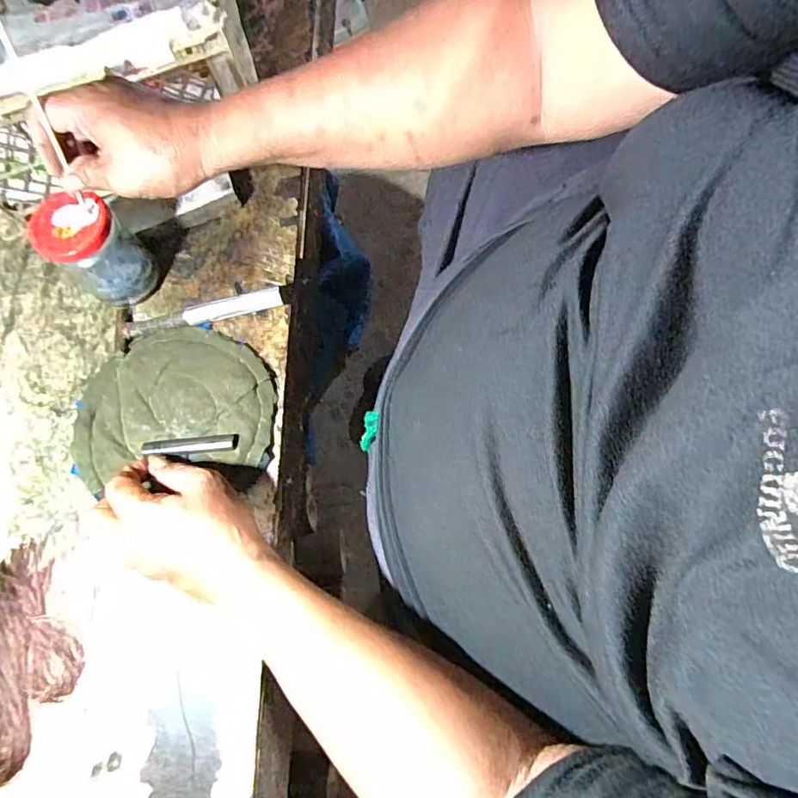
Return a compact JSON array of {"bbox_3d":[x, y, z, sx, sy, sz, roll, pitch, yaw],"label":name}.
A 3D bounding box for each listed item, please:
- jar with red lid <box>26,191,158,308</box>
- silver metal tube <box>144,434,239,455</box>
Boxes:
[{"bbox_3d":[-0.269,-0.130,0.464,0.060,0.094,0.068,42,81,18],"label":"jar with red lid"},{"bbox_3d":[-0.177,0.039,0.439,0.082,0.008,0.015,-4,71,2],"label":"silver metal tube"}]

